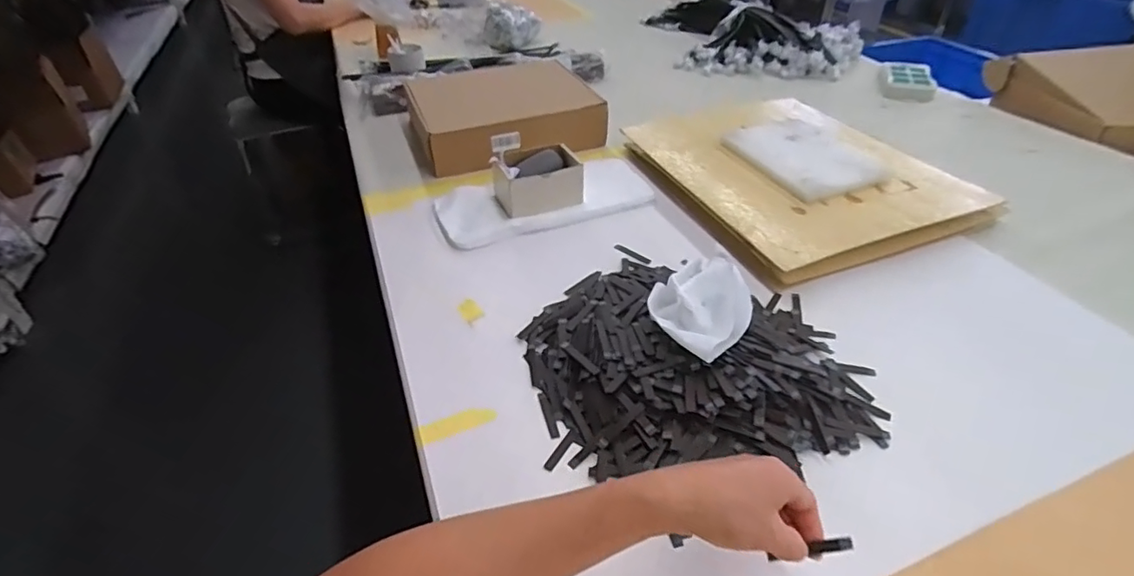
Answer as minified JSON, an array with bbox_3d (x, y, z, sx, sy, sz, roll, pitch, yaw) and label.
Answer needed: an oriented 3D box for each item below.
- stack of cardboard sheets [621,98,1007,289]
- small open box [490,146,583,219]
[{"bbox_3d":[0.357,-0.196,0.887,0.383,0.030,0.444,-17,44,-15],"label":"stack of cardboard sheets"},{"bbox_3d":[-0.045,-0.171,0.861,0.128,0.059,0.089,-15,45,-15],"label":"small open box"}]

